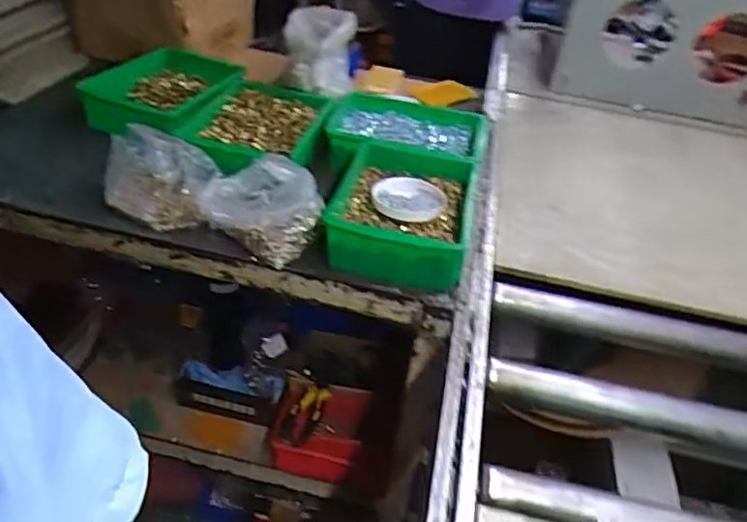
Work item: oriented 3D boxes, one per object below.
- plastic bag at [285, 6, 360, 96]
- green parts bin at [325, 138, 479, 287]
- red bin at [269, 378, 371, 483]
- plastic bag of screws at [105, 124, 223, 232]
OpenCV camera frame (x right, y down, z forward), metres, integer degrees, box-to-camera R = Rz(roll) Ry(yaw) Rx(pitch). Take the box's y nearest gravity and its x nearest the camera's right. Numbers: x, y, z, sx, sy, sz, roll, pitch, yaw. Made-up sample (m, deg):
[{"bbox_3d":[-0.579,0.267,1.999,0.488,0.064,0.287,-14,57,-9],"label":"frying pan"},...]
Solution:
[{"bbox_3d":[-0.093,-0.359,1.033,0.120,0.142,0.140,2,37,-8],"label":"plastic bag"},{"bbox_3d":[0.040,-0.061,0.841,0.183,0.093,0.245,13,37,6],"label":"green parts bin"},{"bbox_3d":[-0.085,0.273,0.988,0.168,0.082,0.136,10,37,3],"label":"red bin"},{"bbox_3d":[-0.287,-0.115,0.779,0.141,0.100,0.107,9,37,1],"label":"plastic bag of screws"}]

